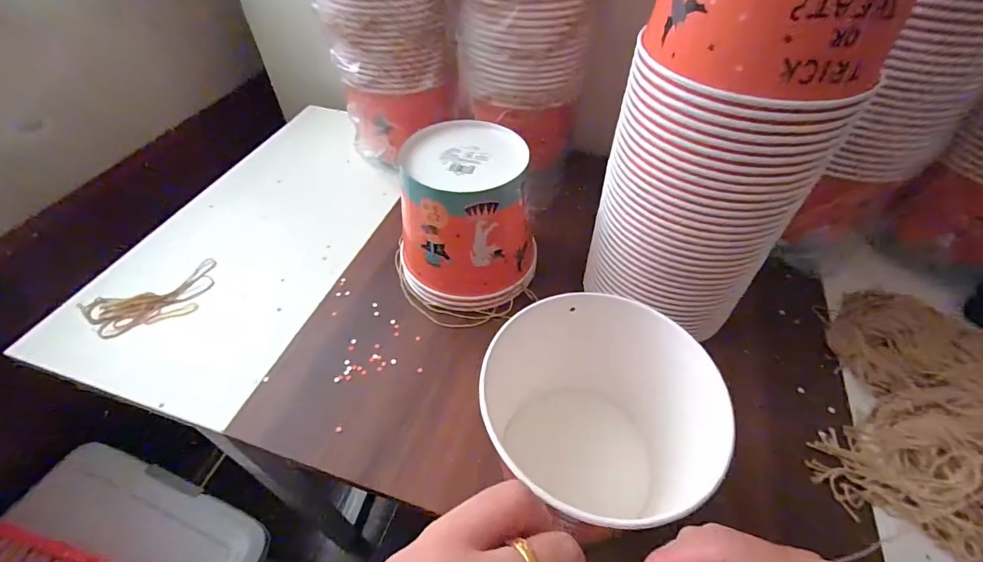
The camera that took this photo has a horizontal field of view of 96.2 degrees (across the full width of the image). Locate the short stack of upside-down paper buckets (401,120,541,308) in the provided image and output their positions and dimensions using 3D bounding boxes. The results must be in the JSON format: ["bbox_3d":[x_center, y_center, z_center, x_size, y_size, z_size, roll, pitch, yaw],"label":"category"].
[{"bbox_3d":[-0.022,-0.074,0.502,0.150,0.155,0.152,0,49,-2],"label":"short stack of upside-down paper buckets"}]

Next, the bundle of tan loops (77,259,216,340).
[{"bbox_3d":[-0.401,0.023,0.517,0.140,0.010,0.072,-21,53,-19],"label":"bundle of tan loops"}]

